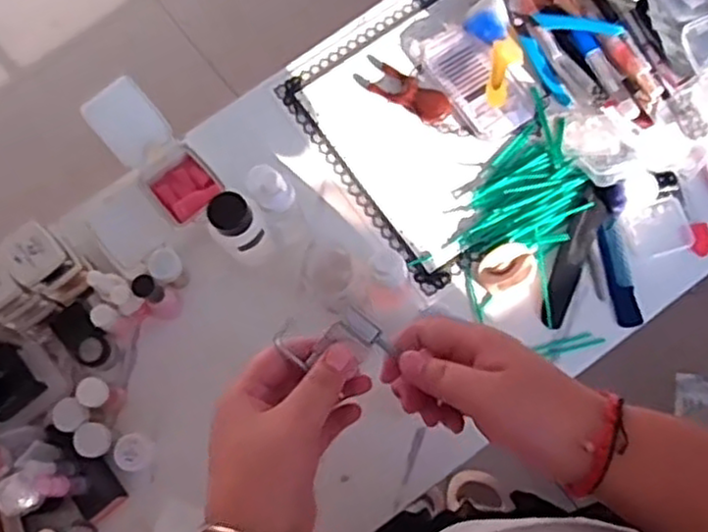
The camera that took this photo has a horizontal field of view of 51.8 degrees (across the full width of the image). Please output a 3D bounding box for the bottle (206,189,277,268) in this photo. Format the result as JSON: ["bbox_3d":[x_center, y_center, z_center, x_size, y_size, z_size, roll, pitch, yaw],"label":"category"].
[{"bbox_3d":[-0.107,-0.031,0.691,0.046,0.112,0.044,-1,73,4],"label":"bottle"}]

